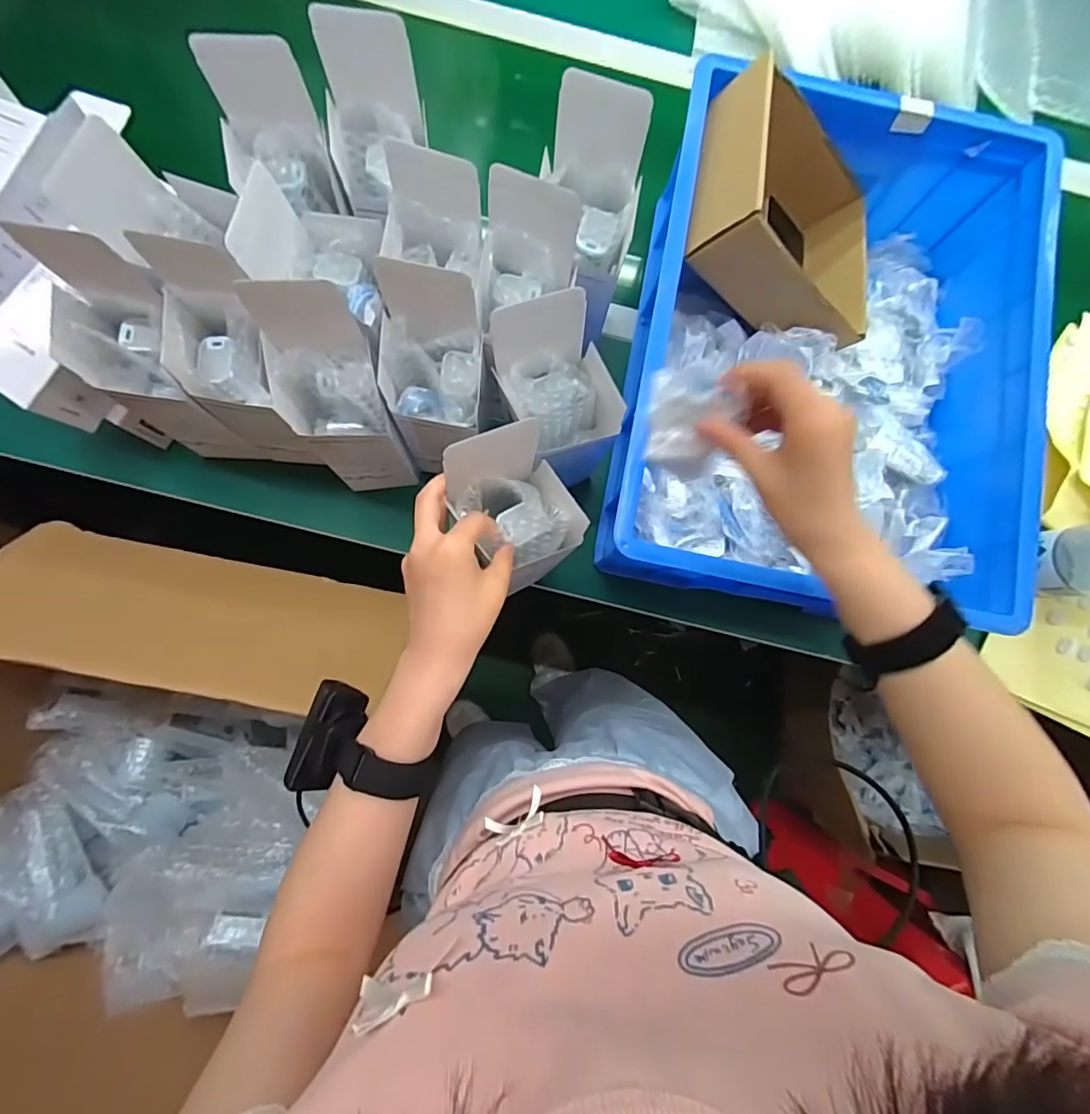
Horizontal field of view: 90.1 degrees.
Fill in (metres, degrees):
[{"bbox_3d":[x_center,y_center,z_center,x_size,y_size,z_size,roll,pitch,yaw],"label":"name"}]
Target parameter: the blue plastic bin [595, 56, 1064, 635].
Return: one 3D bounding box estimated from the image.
[{"bbox_3d":[0.263,-0.193,0.523,0.339,0.147,0.462,10,83,0],"label":"blue plastic bin"}]

